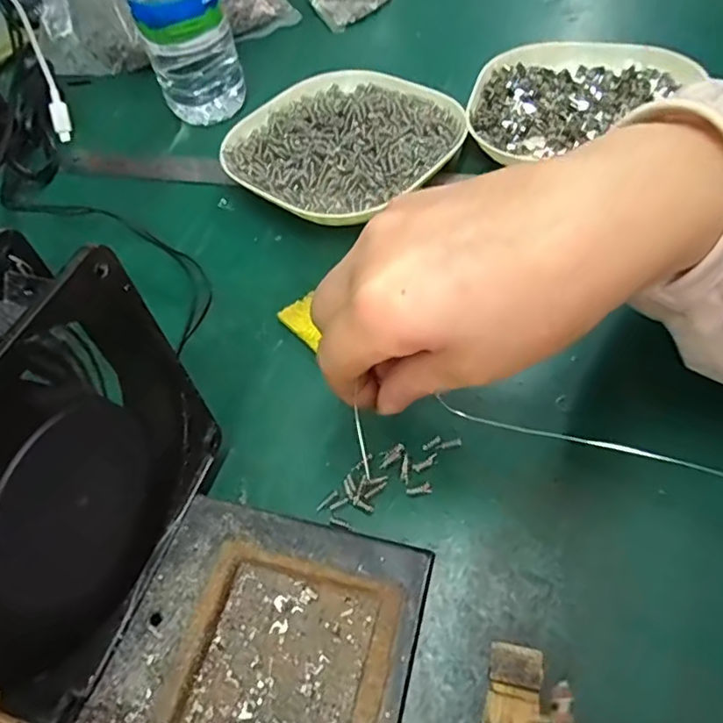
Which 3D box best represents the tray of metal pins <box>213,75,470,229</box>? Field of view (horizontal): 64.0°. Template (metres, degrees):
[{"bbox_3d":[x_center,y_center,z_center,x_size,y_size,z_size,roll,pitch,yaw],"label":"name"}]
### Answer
[{"bbox_3d":[-0.012,-0.142,0.381,0.137,0.030,0.140,33,65,27],"label":"tray of metal pins"}]

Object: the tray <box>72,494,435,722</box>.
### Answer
[{"bbox_3d":[-0.035,0.105,0.211,0.105,0.011,0.099,10,56,15],"label":"tray"}]

